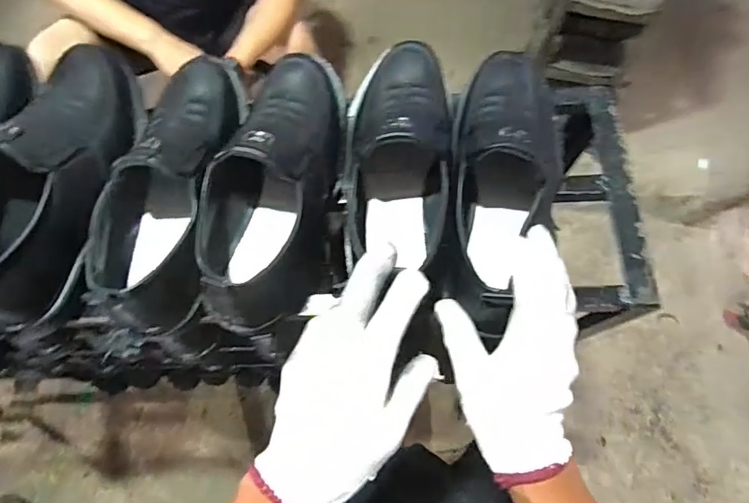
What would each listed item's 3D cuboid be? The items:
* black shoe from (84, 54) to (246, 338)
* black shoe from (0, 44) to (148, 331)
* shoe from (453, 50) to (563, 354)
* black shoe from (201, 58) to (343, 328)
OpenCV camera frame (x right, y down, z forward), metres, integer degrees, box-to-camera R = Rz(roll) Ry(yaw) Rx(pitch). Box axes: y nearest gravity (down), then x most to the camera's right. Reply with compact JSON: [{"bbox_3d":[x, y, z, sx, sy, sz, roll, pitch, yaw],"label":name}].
[{"bbox_3d":[-0.183,-0.062,0.432,0.093,0.081,0.263,4,75,4],"label":"black shoe"},{"bbox_3d":[-0.303,-0.078,0.442,0.092,0.088,0.276,12,76,6],"label":"black shoe"},{"bbox_3d":[0.115,-0.063,0.417,0.098,0.091,0.259,11,65,5],"label":"shoe"},{"bbox_3d":[-0.089,-0.064,0.430,0.095,0.087,0.263,10,75,6],"label":"black shoe"}]

